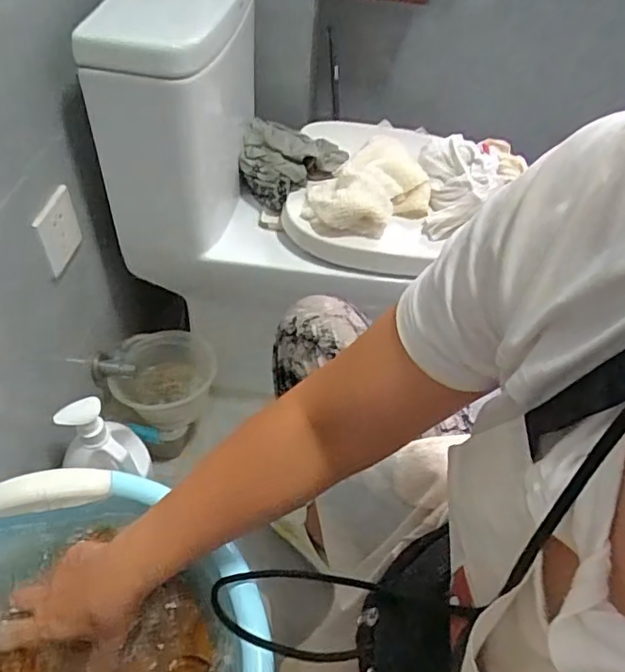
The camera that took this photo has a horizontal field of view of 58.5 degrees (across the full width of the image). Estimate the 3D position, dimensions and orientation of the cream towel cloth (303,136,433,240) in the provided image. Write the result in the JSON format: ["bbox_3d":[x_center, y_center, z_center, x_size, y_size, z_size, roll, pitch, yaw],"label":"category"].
[{"bbox_3d":[0.077,-0.225,0.846,0.195,0.062,0.148,-28,55,-24],"label":"cream towel cloth"}]

